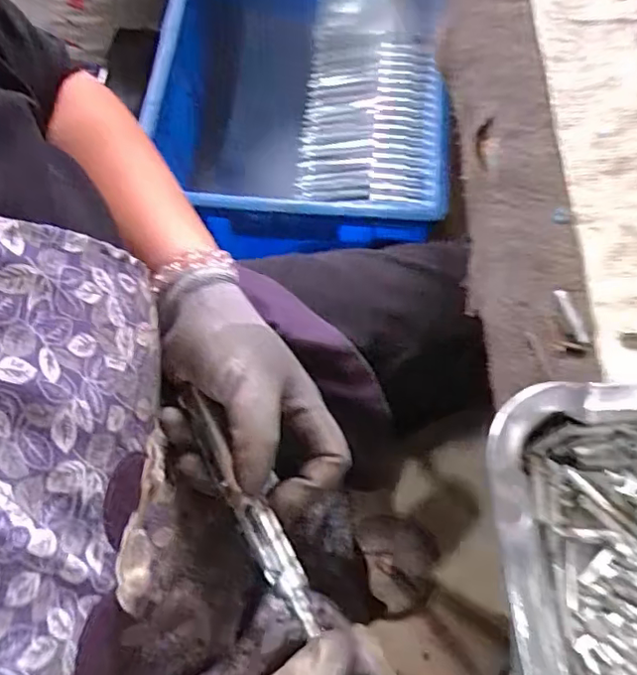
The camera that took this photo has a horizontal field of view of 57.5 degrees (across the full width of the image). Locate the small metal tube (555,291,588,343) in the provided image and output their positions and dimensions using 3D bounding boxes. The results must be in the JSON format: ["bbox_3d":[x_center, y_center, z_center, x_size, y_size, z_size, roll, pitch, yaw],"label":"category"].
[{"bbox_3d":[0.130,-0.011,0.297,0.007,0.004,0.029,-18,70,-4],"label":"small metal tube"}]

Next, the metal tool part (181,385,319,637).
[{"bbox_3d":[-0.037,0.089,0.307,0.016,0.007,0.132,-32,65,-8],"label":"metal tool part"}]

